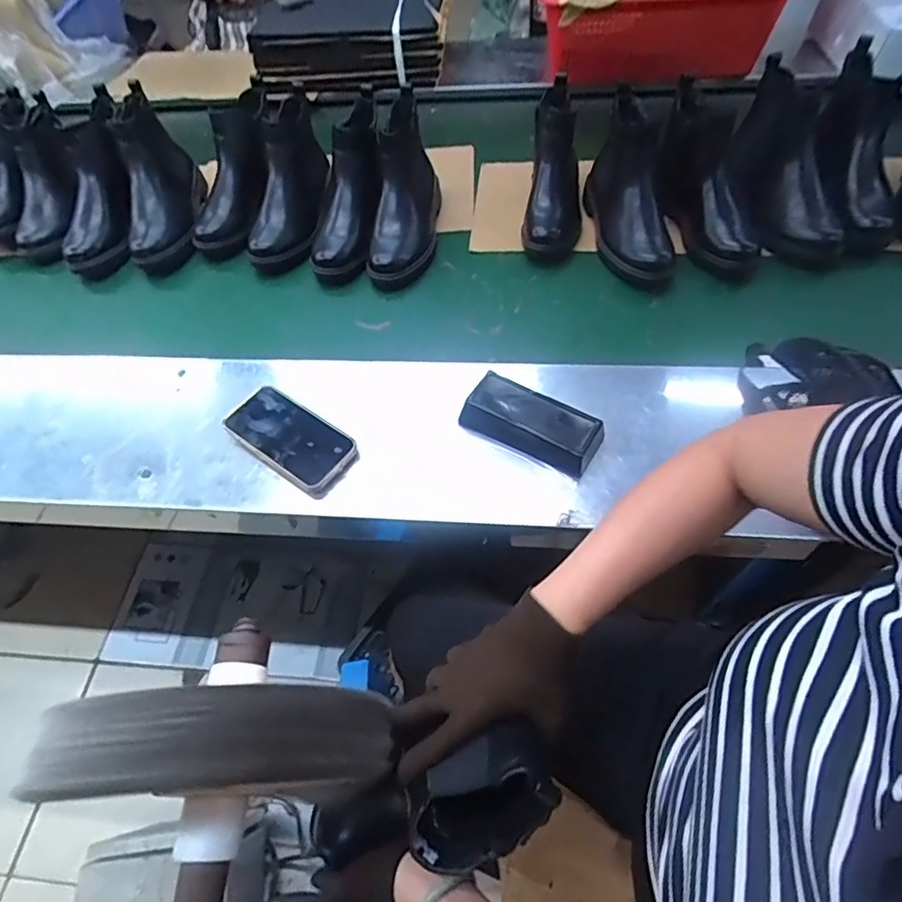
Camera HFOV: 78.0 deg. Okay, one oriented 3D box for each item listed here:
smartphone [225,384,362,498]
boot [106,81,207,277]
[{"bbox_3d":[-0.190,-0.018,0.671,0.161,0.017,0.091,31,67,17],"label":"smartphone"},{"bbox_3d":[-0.478,-0.439,0.905,0.098,0.159,0.240,-9,55,-1],"label":"boot"}]

